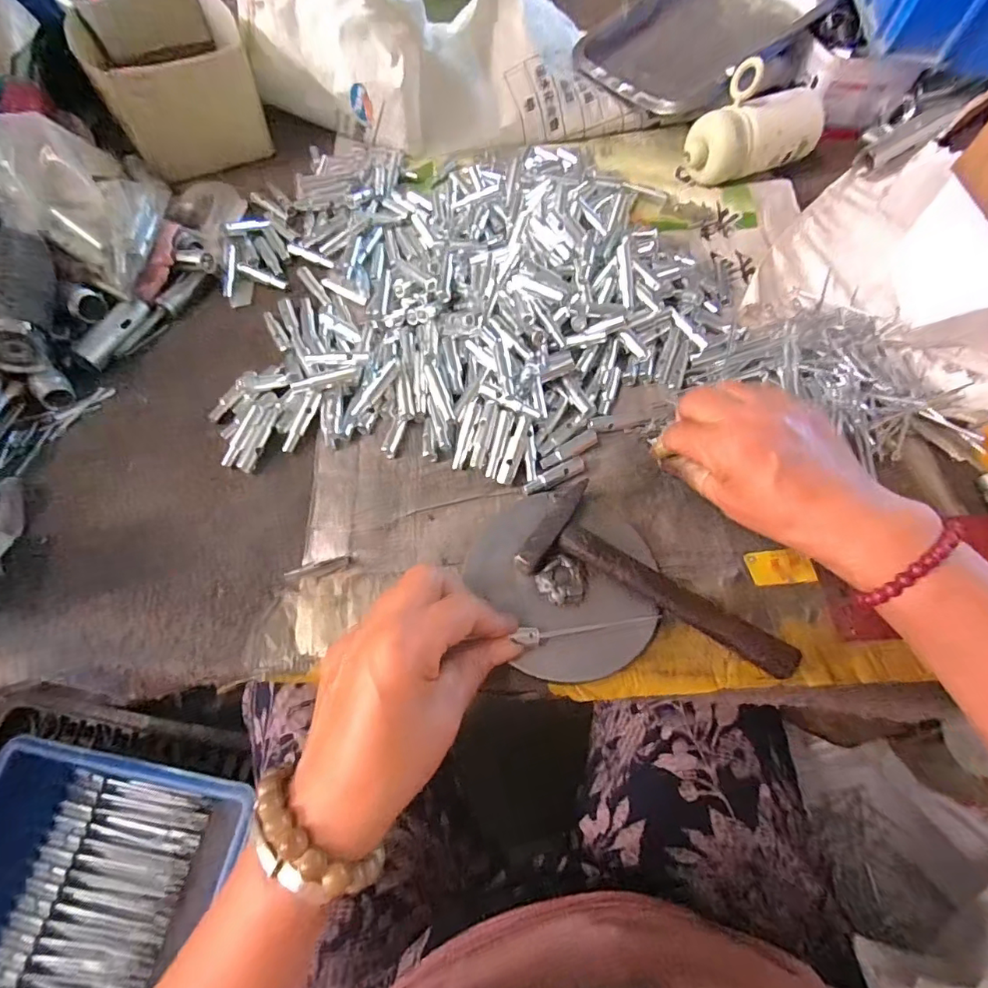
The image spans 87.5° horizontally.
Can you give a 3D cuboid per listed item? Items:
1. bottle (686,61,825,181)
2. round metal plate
[{"bbox_3d":[0.273,-0.384,0.544,0.139,0.087,0.068,-24,66,-14],"label":"bottle"},{"bbox_3d":[0.052,0.054,0.345,0.119,0.013,0.125,1,63,-2],"label":"round metal plate"}]

